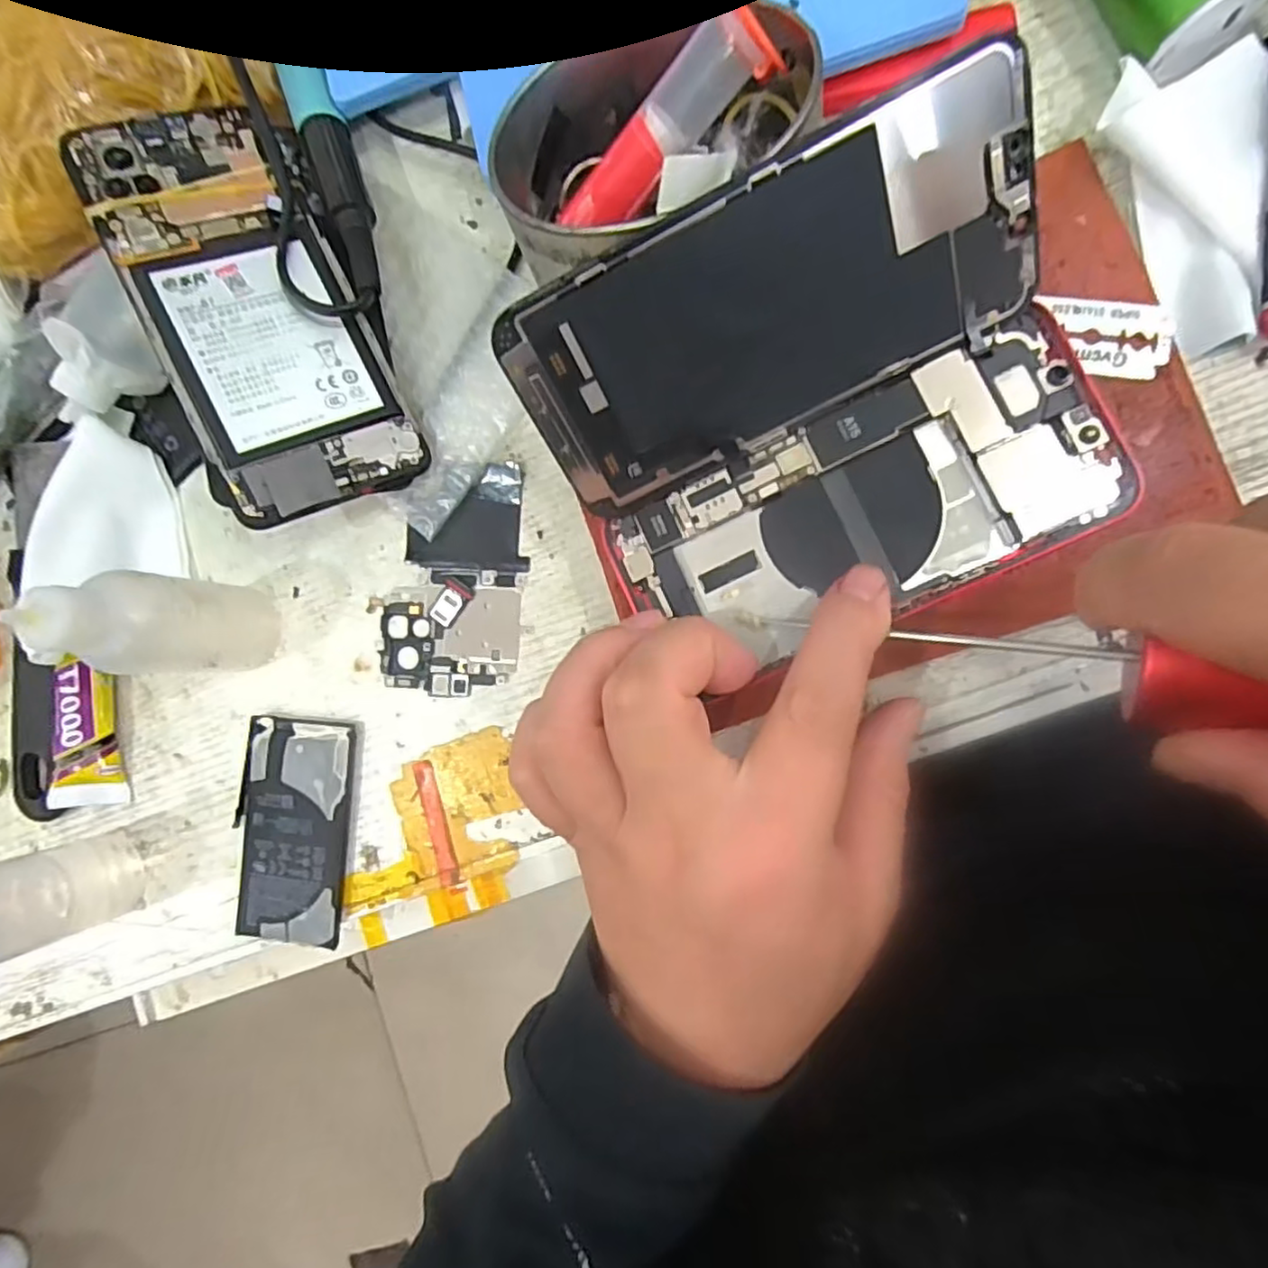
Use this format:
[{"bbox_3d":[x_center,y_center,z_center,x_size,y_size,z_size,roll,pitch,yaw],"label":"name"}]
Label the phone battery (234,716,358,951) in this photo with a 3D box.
[{"bbox_3d":[-0.136,0.077,0.271,0.046,0.007,0.086,4,90,9],"label":"phone battery"}]

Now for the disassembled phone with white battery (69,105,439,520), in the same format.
[{"bbox_3d":[-0.137,-0.117,0.249,0.073,0.010,0.154,-24,89,-20],"label":"disassembled phone with white battery"}]

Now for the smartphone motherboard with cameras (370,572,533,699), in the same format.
[{"bbox_3d":[-0.073,-0.001,0.268,0.059,0.004,0.047,-1,87,10],"label":"smartphone motherboard with cameras"}]

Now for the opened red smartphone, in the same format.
[{"bbox_3d":[0.051,-0.063,0.195,0.142,0.027,0.119,-24,114,10],"label":"opened red smartphone"}]

